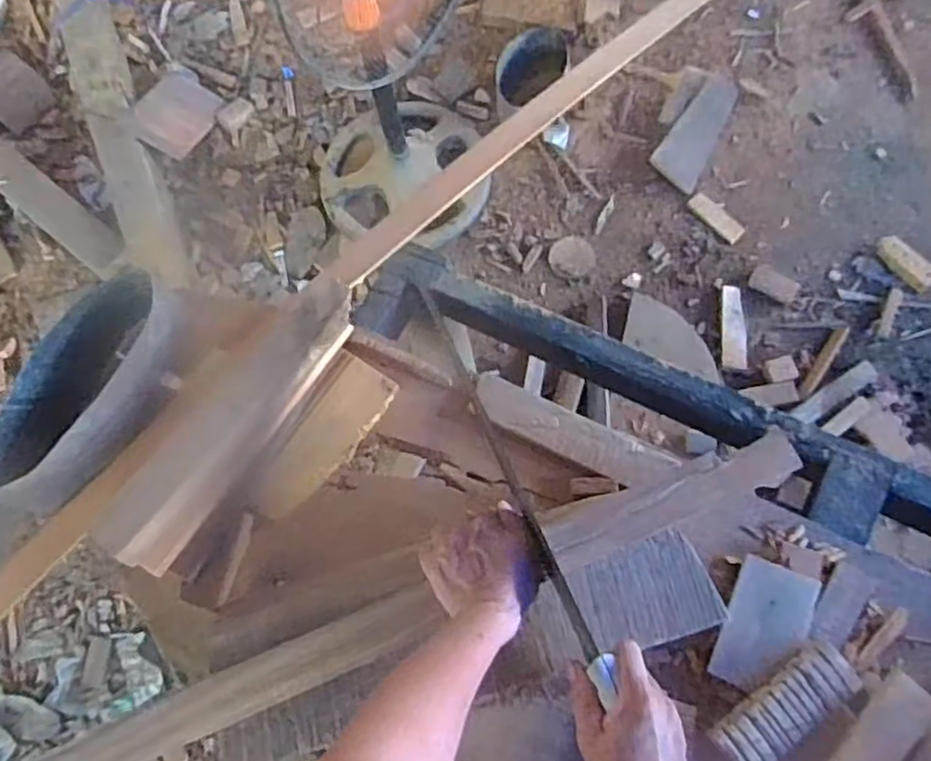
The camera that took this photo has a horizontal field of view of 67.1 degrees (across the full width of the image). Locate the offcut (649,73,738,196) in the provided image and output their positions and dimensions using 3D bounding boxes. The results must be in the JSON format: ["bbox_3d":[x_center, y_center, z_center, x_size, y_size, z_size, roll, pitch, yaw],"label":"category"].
[{"bbox_3d":[0.527,-0.577,1.604,0.110,0.012,0.318,25,73,11],"label":"offcut"}]

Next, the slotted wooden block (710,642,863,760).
[{"bbox_3d":[0.277,0.281,0.603,0.134,0.012,0.049,-34,72,-10],"label":"slotted wooden block"}]

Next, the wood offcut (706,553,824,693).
[{"bbox_3d":[0.274,0.224,0.638,0.070,0.011,0.115,23,75,12],"label":"wood offcut"}]

